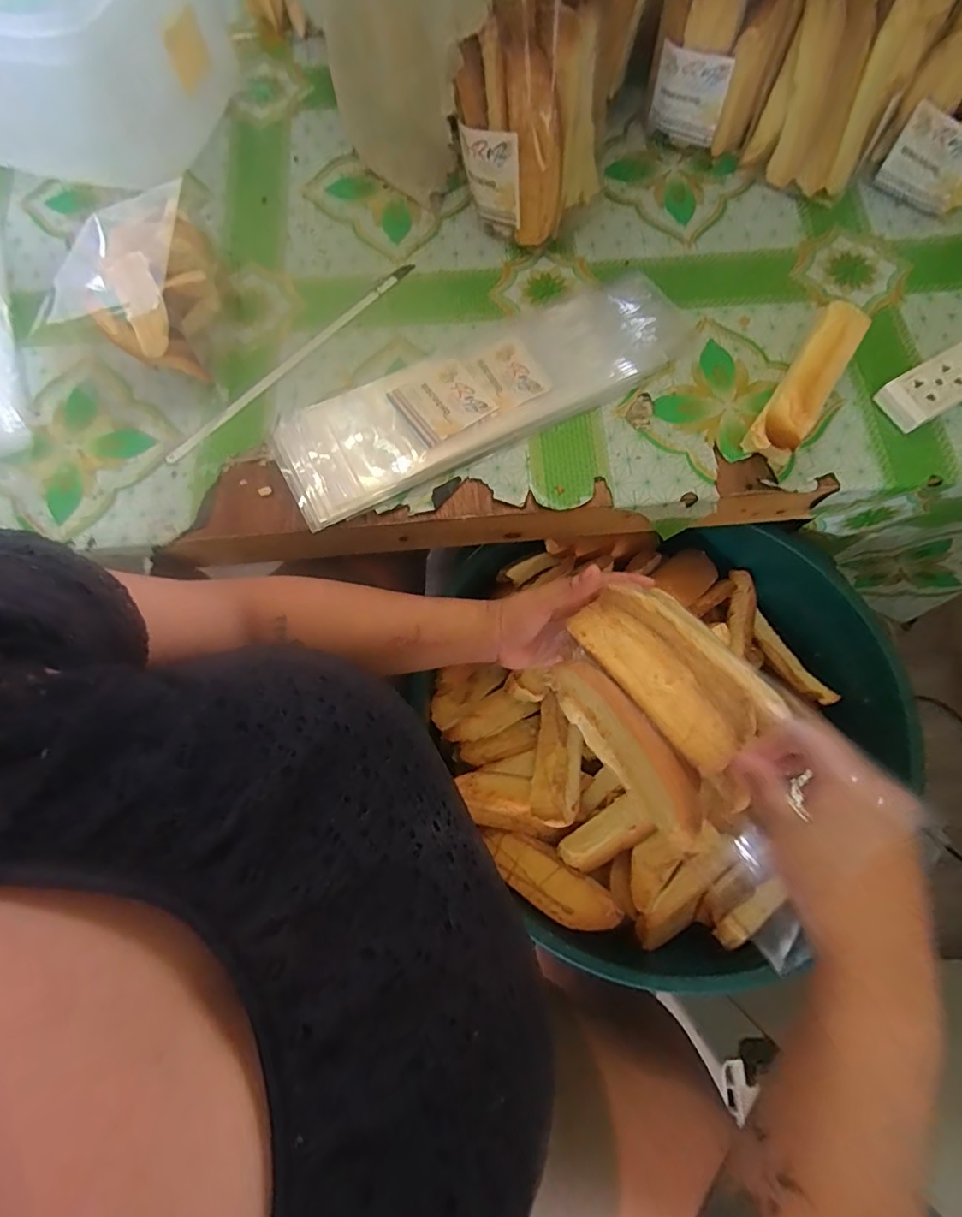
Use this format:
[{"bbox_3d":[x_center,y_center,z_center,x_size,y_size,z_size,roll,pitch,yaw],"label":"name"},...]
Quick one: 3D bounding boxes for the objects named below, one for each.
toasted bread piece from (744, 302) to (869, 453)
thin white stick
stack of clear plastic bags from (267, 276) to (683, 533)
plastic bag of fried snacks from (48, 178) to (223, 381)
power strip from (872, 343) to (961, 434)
[{"bbox_3d":[0.274,-0.192,0.452,0.041,0.048,0.153,33,79,9],"label":"toasted bread piece"},{"bbox_3d":[-0.171,-0.235,0.497,0.012,0.006,0.296,40,78,13],"label":"thin white stick"},{"bbox_3d":[0.007,-0.196,0.473,0.380,0.020,0.116,-27,74,-6],"label":"stack of clear plastic bags"},{"bbox_3d":[-0.291,-0.292,0.485,0.120,0.075,0.148,12,76,4],"label":"plastic bag of fried snacks"},{"bbox_3d":[0.395,-0.192,0.461,0.103,0.024,0.043,-29,74,-7],"label":"power strip"}]

